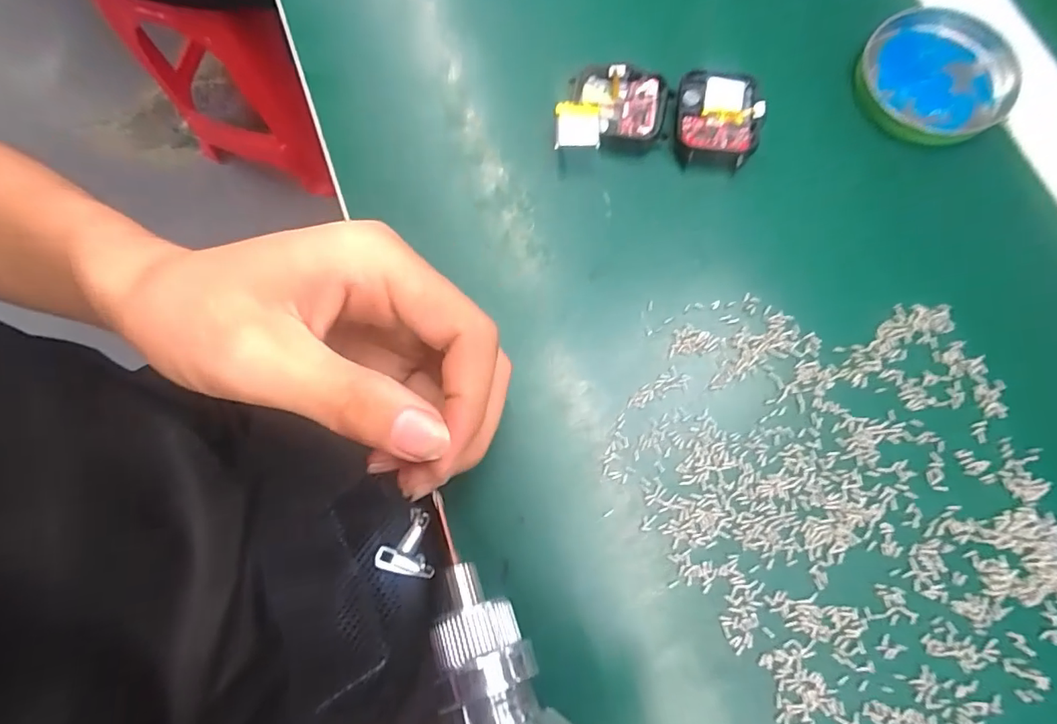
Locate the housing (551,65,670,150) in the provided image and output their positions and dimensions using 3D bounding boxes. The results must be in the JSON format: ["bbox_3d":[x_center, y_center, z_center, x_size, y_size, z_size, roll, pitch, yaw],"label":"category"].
[{"bbox_3d":[0.038,-0.114,0.238,0.050,0.013,0.042,6,77,3],"label":"housing"}]

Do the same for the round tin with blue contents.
[{"bbox_3d":[0.188,-0.133,0.241,0.065,0.012,0.064,2,76,2],"label":"round tin with blue contents"}]

